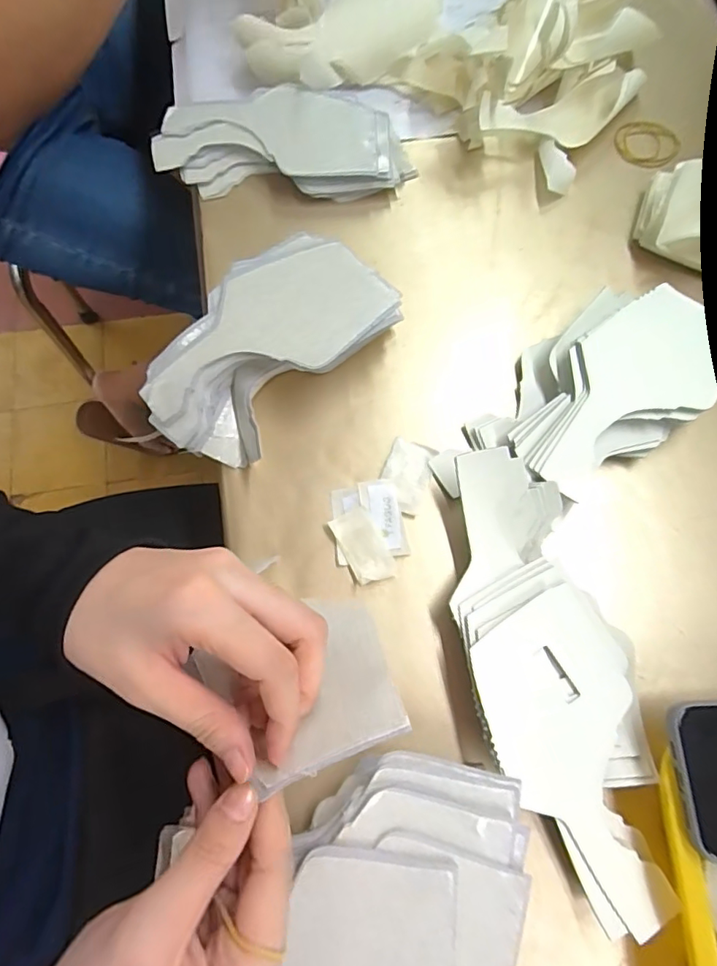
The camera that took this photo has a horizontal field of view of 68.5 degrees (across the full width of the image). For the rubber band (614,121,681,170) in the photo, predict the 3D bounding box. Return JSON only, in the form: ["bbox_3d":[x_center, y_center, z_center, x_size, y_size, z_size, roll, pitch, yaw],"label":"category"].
[{"bbox_3d":[0.261,-0.306,0.476,0.061,0.005,0.049,-17,81,-6],"label":"rubber band"}]

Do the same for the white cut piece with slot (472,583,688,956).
[{"bbox_3d":[0.127,0.161,0.313,0.091,0.008,0.182,-10,77,-10],"label":"white cut piece with slot"}]

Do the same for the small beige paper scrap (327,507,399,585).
[{"bbox_3d":[0.003,0.045,0.367,0.027,0.005,0.053,-28,79,-5],"label":"small beige paper scrap"}]

